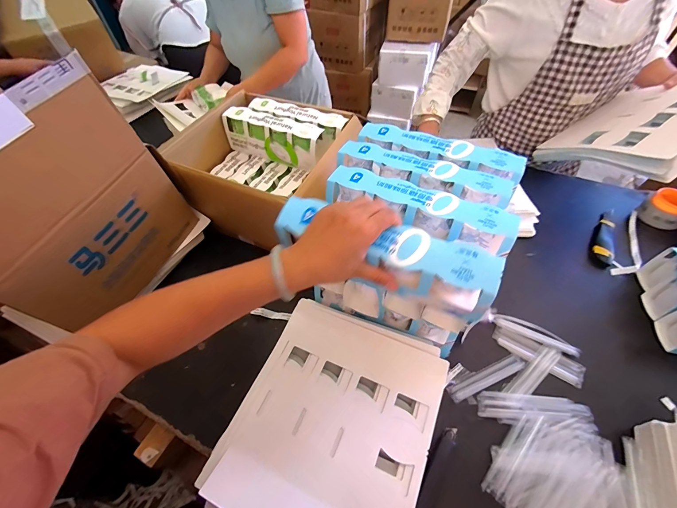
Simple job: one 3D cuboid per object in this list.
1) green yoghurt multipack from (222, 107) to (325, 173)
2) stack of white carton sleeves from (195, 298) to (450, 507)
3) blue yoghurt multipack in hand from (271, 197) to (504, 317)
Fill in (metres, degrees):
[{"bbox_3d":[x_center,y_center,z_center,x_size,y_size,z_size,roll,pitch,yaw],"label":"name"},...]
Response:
[{"bbox_3d":[-0.163,-0.293,0.772,0.259,0.095,0.062,19,57,16],"label":"green yoghurt multipack"},{"bbox_3d":[-0.009,0.257,0.472,0.288,0.034,0.328,19,57,16],"label":"stack of white carton sleeves"},{"bbox_3d":[0.052,-0.002,0.378,0.265,0.070,0.060,23,58,15],"label":"blue yoghurt multipack in hand"}]

